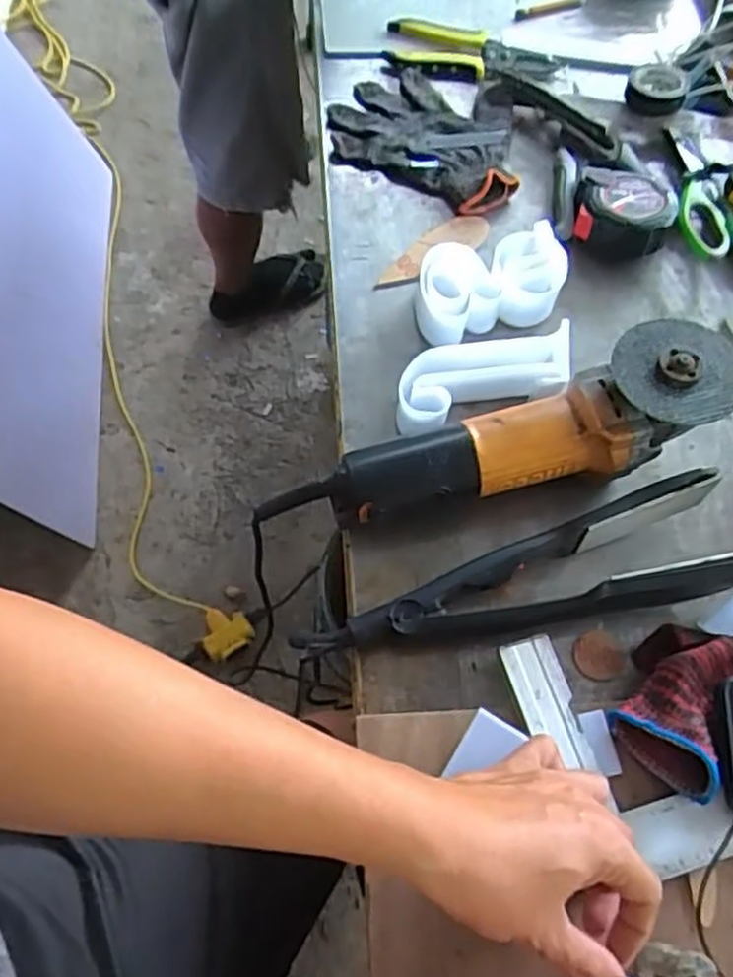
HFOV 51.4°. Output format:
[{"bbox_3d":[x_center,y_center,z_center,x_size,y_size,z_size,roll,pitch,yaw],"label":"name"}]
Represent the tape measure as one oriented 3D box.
[{"bbox_3d":[0.227,-0.246,0.677,0.088,0.036,0.078,22,65,9],"label":"tape measure"}]

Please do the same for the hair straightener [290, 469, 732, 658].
[{"bbox_3d":[0.101,0.057,0.506,0.294,0.049,0.072,-10,64,-7],"label":"hair straightener"}]

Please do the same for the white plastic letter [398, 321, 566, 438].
[{"bbox_3d":[0.092,-0.081,0.589,0.148,0.043,0.065,-17,66,-10],"label":"white plastic letter"}]

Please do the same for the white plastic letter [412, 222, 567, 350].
[{"bbox_3d":[0.101,-0.164,0.625,0.132,0.042,0.090,-24,67,-13],"label":"white plastic letter"}]

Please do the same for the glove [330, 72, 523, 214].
[{"bbox_3d":[0.062,-0.338,0.727,0.184,0.018,0.145,25,65,10],"label":"glove"}]

